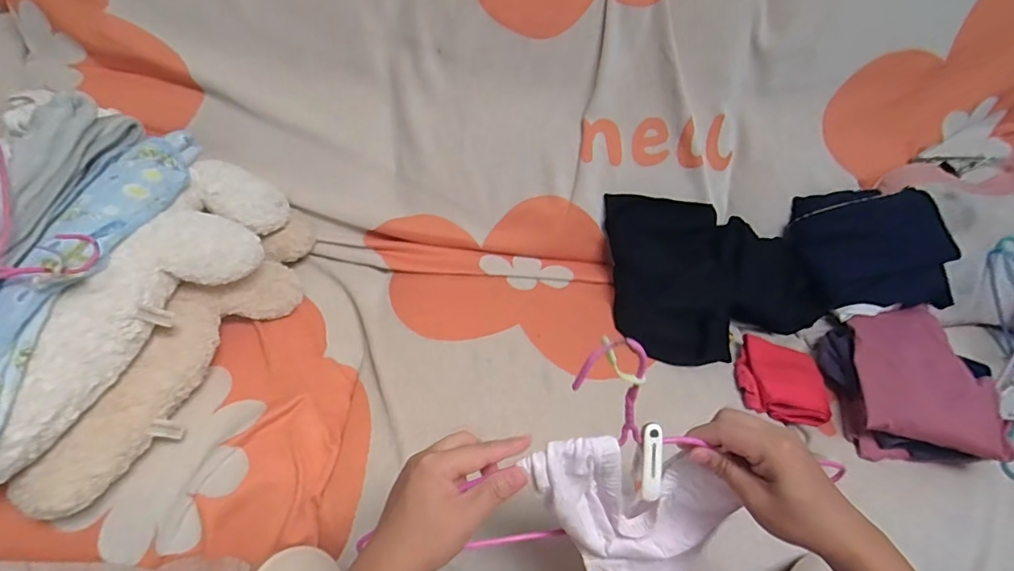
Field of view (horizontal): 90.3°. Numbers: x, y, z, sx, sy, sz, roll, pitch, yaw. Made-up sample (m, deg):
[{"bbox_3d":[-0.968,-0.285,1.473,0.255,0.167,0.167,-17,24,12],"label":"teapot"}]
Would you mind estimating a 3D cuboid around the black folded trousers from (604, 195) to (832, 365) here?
[{"bbox_3d":[0.356,-0.003,0.872,0.344,0.062,0.292,2,64,-9],"label":"black folded trousers"}]

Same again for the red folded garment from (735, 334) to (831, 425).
[{"bbox_3d":[0.417,0.137,0.759,0.123,0.041,0.127,17,49,10],"label":"red folded garment"}]

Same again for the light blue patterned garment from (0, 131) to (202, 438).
[{"bbox_3d":[-0.515,-0.041,0.613,0.109,0.067,0.497,11,48,4],"label":"light blue patterned garment"}]

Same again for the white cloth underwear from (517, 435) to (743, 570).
[{"bbox_3d":[0.105,0.214,0.445,0.178,0.185,0.081,1,48,-5],"label":"white cloth underwear"}]

